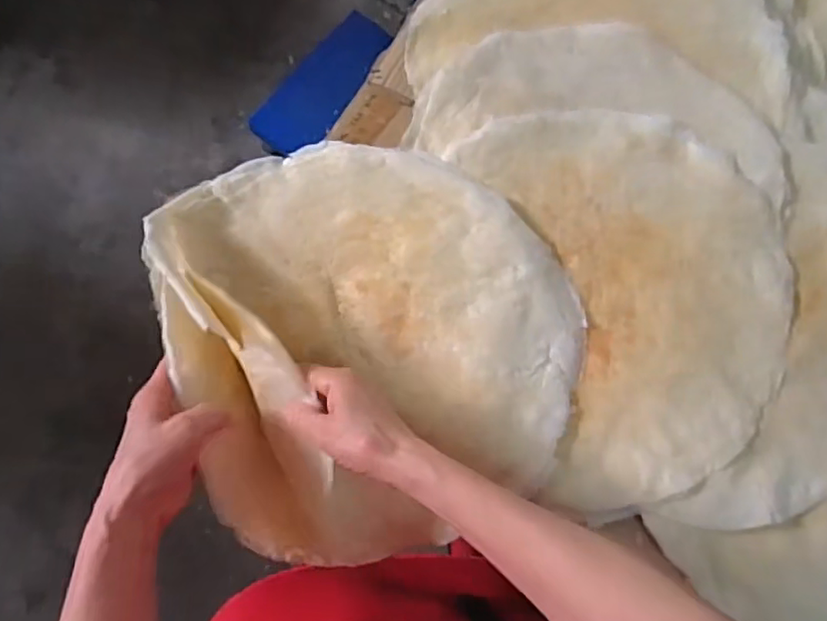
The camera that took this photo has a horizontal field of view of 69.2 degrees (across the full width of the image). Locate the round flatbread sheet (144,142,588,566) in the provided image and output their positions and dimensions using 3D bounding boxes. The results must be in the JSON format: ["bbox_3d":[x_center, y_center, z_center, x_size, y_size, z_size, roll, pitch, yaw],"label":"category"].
[{"bbox_3d":[-0.019,0.005,0.483,0.310,0.103,0.341,0,77,0],"label":"round flatbread sheet"}]

